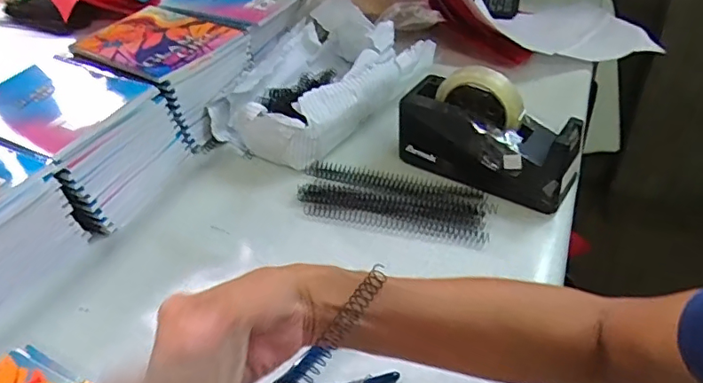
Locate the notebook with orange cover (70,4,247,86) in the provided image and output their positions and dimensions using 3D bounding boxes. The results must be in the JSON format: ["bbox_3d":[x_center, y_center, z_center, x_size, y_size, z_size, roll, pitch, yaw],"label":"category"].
[{"bbox_3d":[-0.271,-0.210,0.723,0.205,0.015,0.170,18,45,25],"label":"notebook with orange cover"}]

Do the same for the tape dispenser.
[{"bbox_3d":[0.154,-0.069,0.594,0.196,0.117,0.071,21,46,28],"label":"tape dispenser"}]

